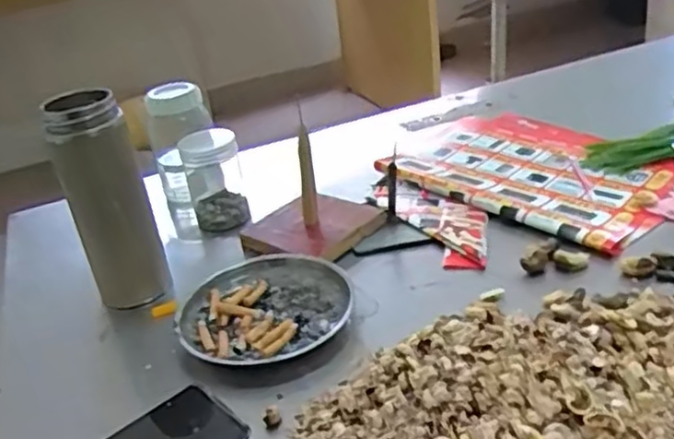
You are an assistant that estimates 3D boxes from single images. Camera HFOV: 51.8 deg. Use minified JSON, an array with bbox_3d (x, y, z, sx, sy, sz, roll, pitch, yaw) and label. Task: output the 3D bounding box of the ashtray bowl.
[{"bbox_3d":[-0.060,0.073,0.588,0.141,0.019,0.149,-6,28,3],"label":"ashtray bowl"}]

